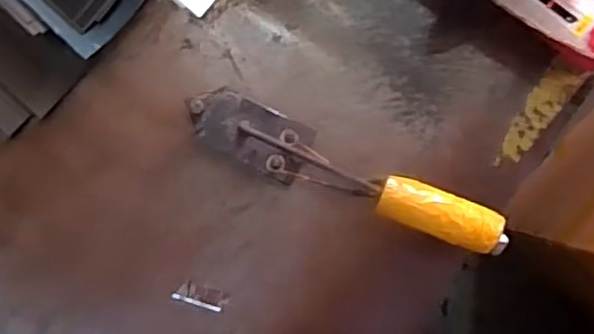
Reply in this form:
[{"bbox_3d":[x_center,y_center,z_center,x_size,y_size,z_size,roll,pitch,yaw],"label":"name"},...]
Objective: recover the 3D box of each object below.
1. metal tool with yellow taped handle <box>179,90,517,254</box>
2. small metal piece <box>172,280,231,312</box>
[{"bbox_3d":[0.034,0.006,0.521,0.277,0.051,0.057,25,93,4],"label":"metal tool with yellow taped handle"},{"bbox_3d":[-0.083,0.112,0.550,0.047,0.004,0.019,17,92,4],"label":"small metal piece"}]

